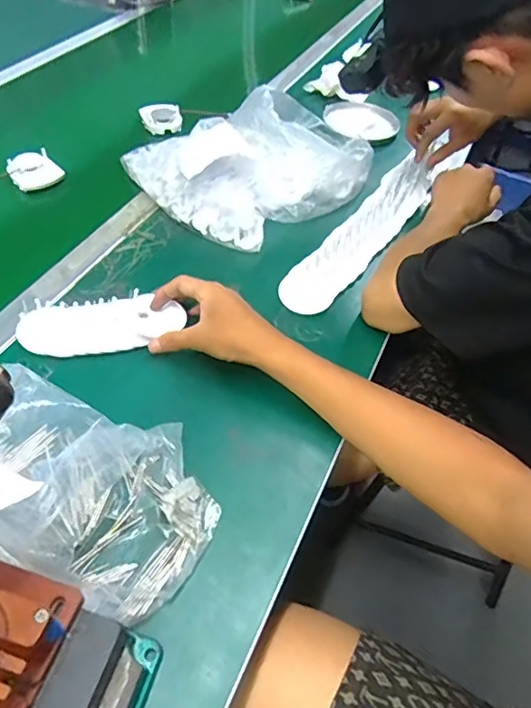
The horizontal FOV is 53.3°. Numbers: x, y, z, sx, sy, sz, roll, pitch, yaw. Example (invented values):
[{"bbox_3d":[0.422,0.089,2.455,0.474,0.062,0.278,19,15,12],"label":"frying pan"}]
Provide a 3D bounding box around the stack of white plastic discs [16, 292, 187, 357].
[{"bbox_3d":[-0.166,-0.029,0.542,0.162,0.022,0.054,-7,50,-9],"label":"stack of white plastic discs"}]

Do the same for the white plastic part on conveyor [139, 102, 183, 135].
[{"bbox_3d":[-0.170,-0.386,0.860,0.065,0.030,0.050,-8,50,-11],"label":"white plastic part on conveyor"}]

